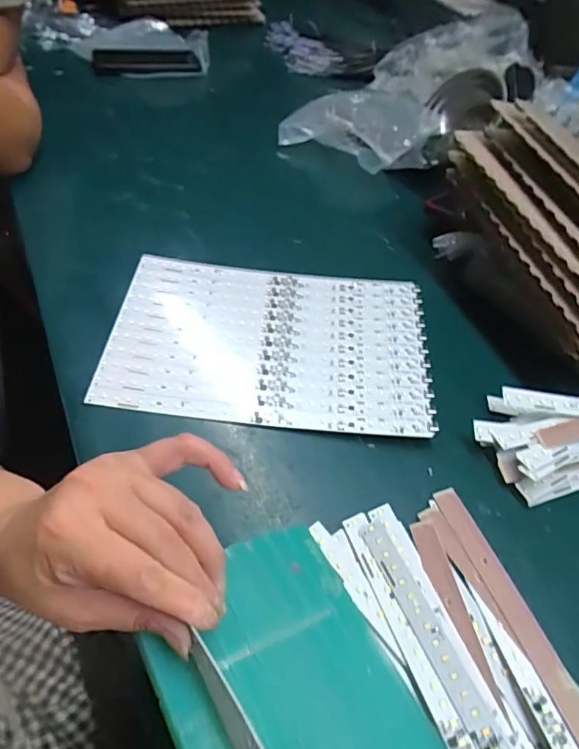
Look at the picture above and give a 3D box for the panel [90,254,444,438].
[{"bbox_3d":[-0.017,-0.035,0.497,0.283,0.009,0.189,5,50,0],"label":"panel"}]

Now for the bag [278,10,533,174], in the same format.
[{"bbox_3d":[0.204,-0.471,0.830,0.215,0.059,0.520,31,55,18],"label":"bag"}]

